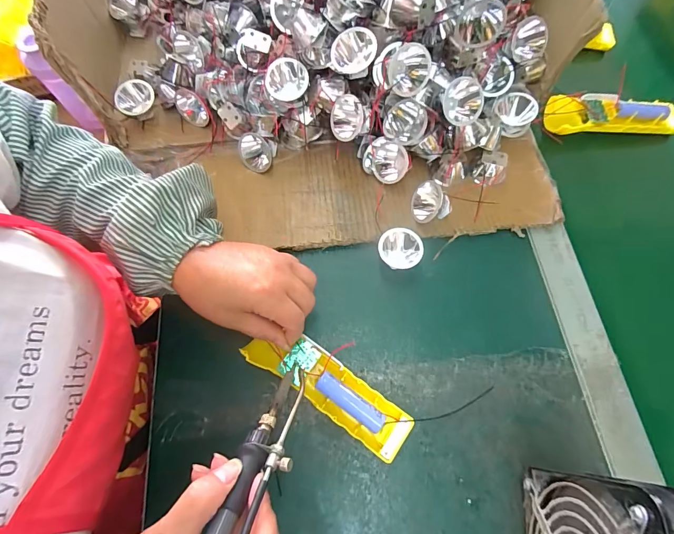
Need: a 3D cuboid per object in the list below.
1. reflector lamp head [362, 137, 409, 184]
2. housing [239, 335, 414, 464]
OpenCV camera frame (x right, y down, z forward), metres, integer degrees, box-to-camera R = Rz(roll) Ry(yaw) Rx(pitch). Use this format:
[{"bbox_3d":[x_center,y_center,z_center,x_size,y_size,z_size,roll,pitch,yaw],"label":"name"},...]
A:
[{"bbox_3d":[0.054,-0.117,0.407,0.047,0.038,0.031,11,67,4],"label":"reflector lamp head"},{"bbox_3d":[-0.008,0.104,0.321,0.156,0.017,0.044,32,70,6],"label":"housing"}]

